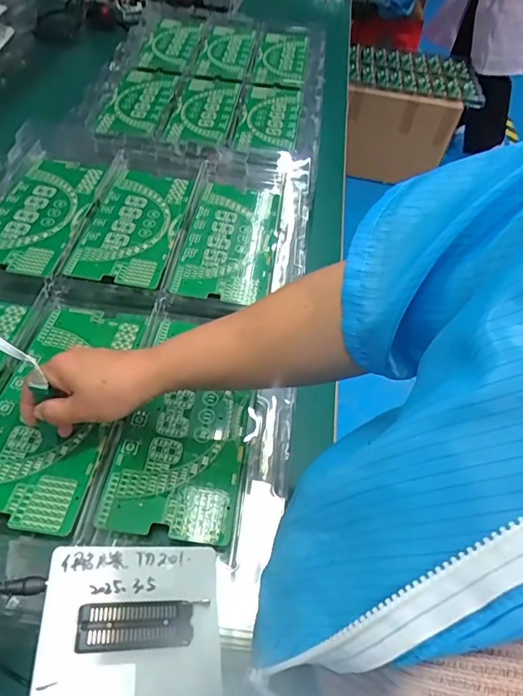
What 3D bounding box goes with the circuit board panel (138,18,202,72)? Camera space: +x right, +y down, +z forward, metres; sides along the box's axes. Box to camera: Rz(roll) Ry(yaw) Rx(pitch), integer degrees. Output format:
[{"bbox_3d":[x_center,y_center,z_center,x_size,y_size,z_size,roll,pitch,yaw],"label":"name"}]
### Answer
[{"bbox_3d":[-0.203,-0.687,1.065,0.101,0.012,0.211,10,62,5],"label":"circuit board panel"}]

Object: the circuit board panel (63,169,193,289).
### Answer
[{"bbox_3d":[-0.174,-0.170,0.641,0.119,0.007,0.230,8,53,-2],"label":"circuit board panel"}]

